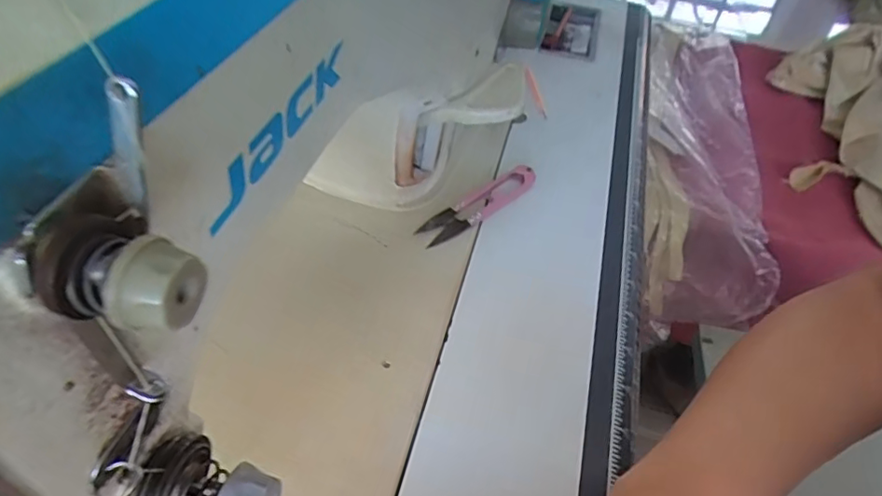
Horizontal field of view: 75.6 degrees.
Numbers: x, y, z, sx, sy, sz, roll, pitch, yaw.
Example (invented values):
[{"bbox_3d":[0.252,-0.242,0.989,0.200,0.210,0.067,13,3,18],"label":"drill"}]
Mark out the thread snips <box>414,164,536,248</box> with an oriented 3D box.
[{"bbox_3d":[0.025,-0.031,0.390,0.095,0.017,0.022,-31,58,-30],"label":"thread snips"}]

